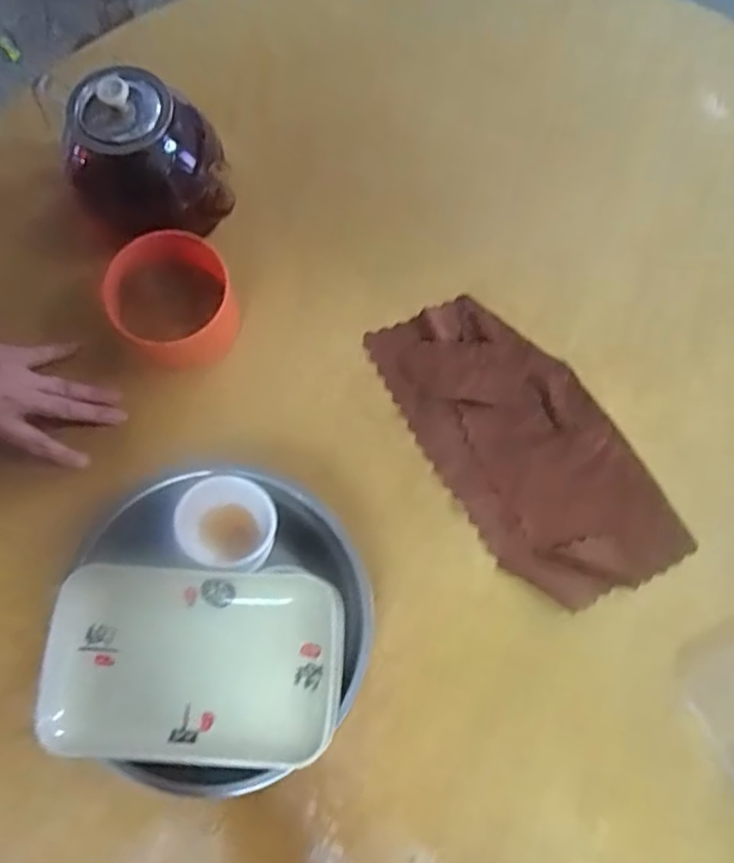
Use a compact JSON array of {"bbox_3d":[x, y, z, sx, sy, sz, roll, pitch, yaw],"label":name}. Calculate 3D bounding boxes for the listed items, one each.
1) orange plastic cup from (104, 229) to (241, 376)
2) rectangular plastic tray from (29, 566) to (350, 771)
[{"bbox_3d":[-0.167,-0.112,0.564,0.098,0.068,0.098,0,76,-1],"label":"orange plastic cup"},{"bbox_3d":[-0.117,0.156,0.433,0.192,0.027,0.120,1,76,-1],"label":"rectangular plastic tray"}]

